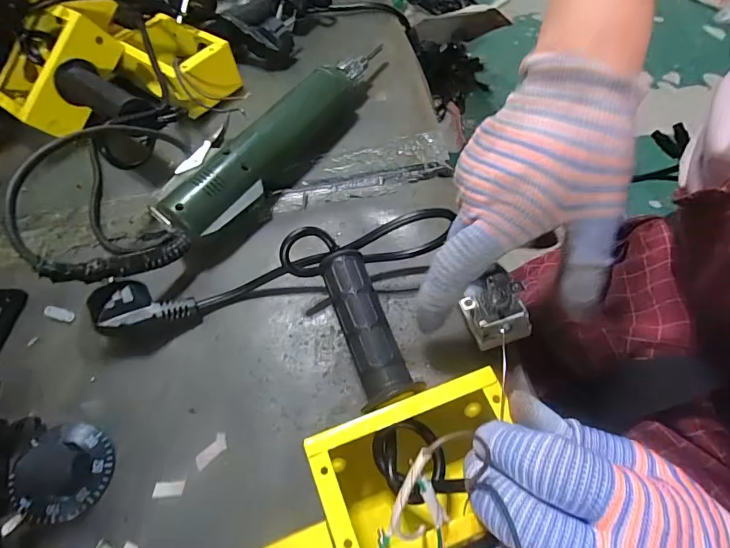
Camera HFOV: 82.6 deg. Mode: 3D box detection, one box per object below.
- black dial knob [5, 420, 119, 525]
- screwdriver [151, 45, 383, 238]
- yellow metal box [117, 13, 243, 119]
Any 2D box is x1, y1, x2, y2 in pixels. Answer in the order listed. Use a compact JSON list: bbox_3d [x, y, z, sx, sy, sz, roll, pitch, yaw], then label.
[{"bbox_3d":[-0.163,0.105,0.222,0.041,0.027,0.048,0,61,4],"label":"black dial knob"},{"bbox_3d":[-0.059,-0.112,0.331,0.048,0.040,0.236,32,68,20],"label":"screwdriver"},{"bbox_3d":[-0.173,-0.196,0.384,0.121,0.044,0.073,36,69,21],"label":"yellow metal box"}]

